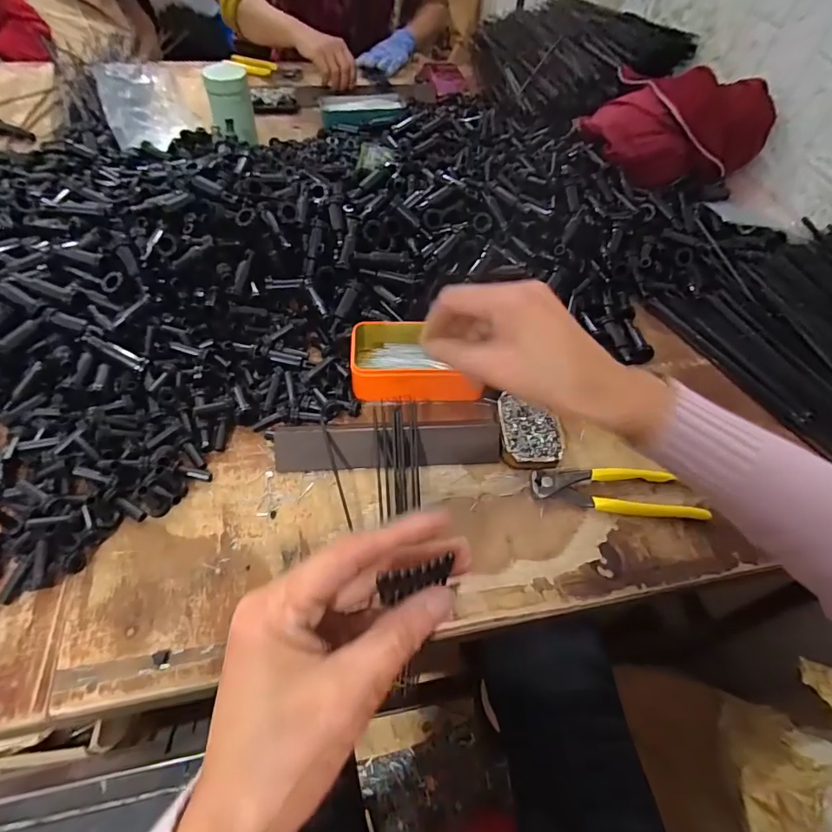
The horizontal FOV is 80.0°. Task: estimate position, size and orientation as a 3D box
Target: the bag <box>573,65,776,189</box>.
[{"bbox_3d":[0.371,-0.411,0.710,0.244,0.117,0.127,19,55,9],"label":"bag"}]

